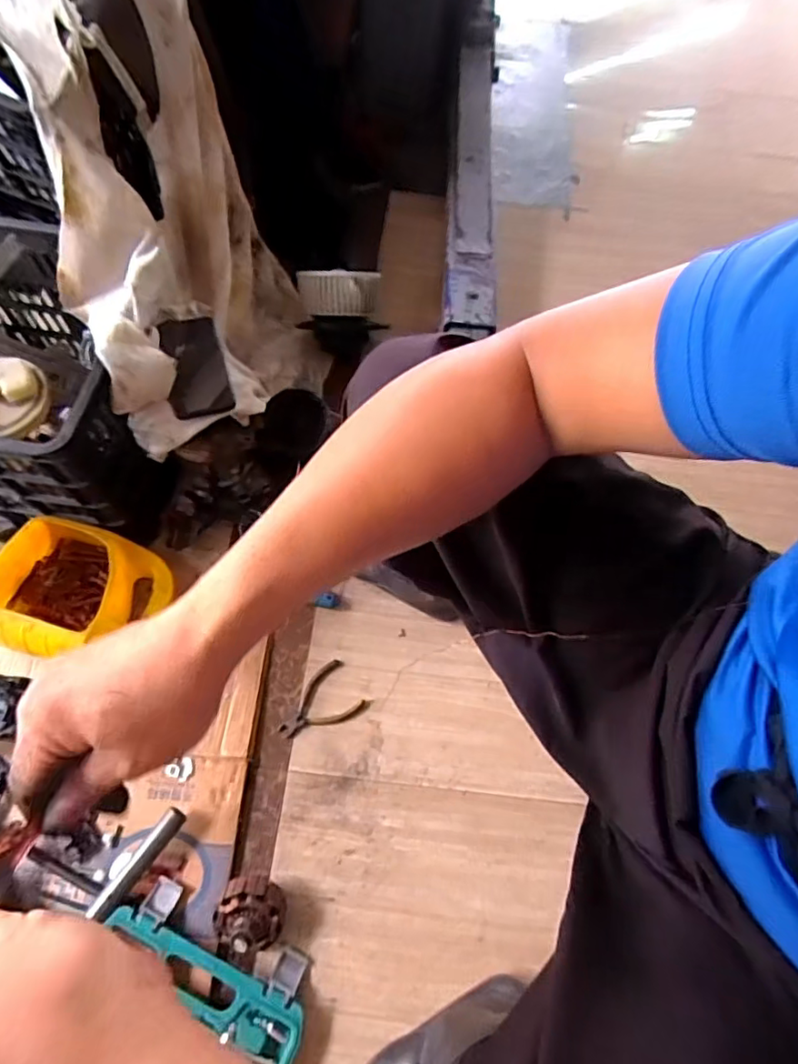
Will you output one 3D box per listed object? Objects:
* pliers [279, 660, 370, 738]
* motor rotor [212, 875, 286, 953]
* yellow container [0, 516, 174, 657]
[{"bbox_3d":[-0.111,0.243,0.778,0.117,0.007,0.080,-34,71,-16],"label":"pliers"},{"bbox_3d":[-0.171,0.442,0.650,0.076,0.059,0.073,18,66,5],"label":"motor rotor"},{"bbox_3d":[-0.434,0.081,0.762,0.220,0.115,0.180,12,66,4],"label":"yellow container"}]

